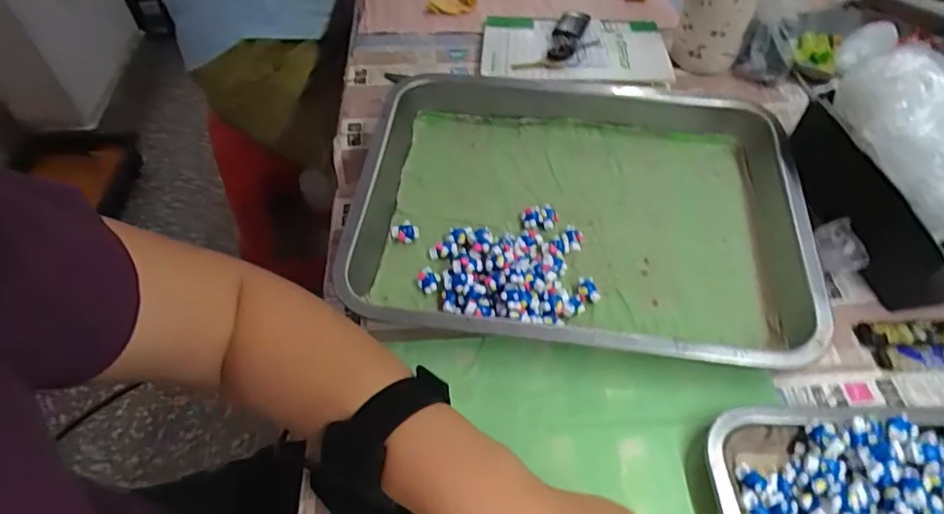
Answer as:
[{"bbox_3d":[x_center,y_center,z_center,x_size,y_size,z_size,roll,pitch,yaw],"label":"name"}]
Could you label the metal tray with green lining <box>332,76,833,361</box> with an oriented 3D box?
[{"bbox_3d":[0.076,-0.045,0.466,0.356,0.046,0.278,6,51,5],"label":"metal tray with green lining"}]

